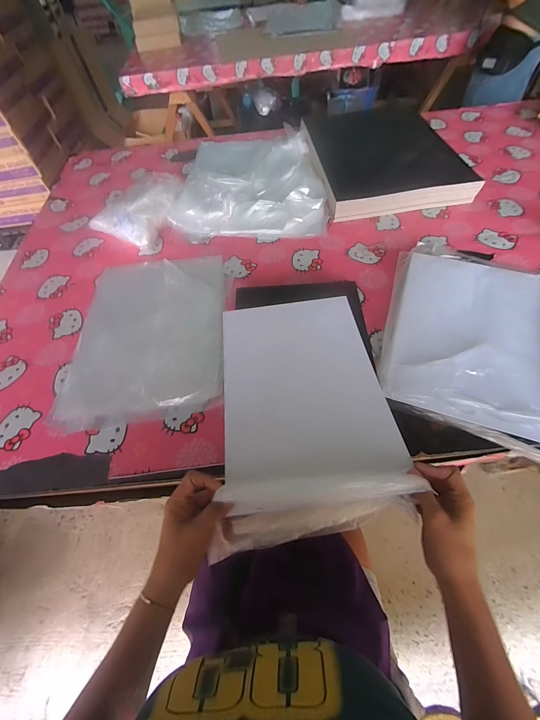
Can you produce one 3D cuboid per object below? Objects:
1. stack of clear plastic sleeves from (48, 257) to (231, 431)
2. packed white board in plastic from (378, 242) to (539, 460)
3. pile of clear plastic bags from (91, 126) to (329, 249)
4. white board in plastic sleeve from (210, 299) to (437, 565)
[{"bbox_3d":[-0.256,-0.073,0.643,0.323,0.020,0.410,-4,58,2],"label":"stack of clear plastic sleeves"},{"bbox_3d":[0.403,-0.055,0.553,0.348,0.033,0.411,20,62,17],"label":"packed white board in plastic"},{"bbox_3d":[-0.158,-0.555,0.891,0.596,0.089,0.534,-5,58,1],"label":"pile of clear plastic bags"},{"bbox_3d":[0.054,0.057,0.473,0.264,0.060,0.402,-5,58,1],"label":"white board in plastic sleeve"}]

